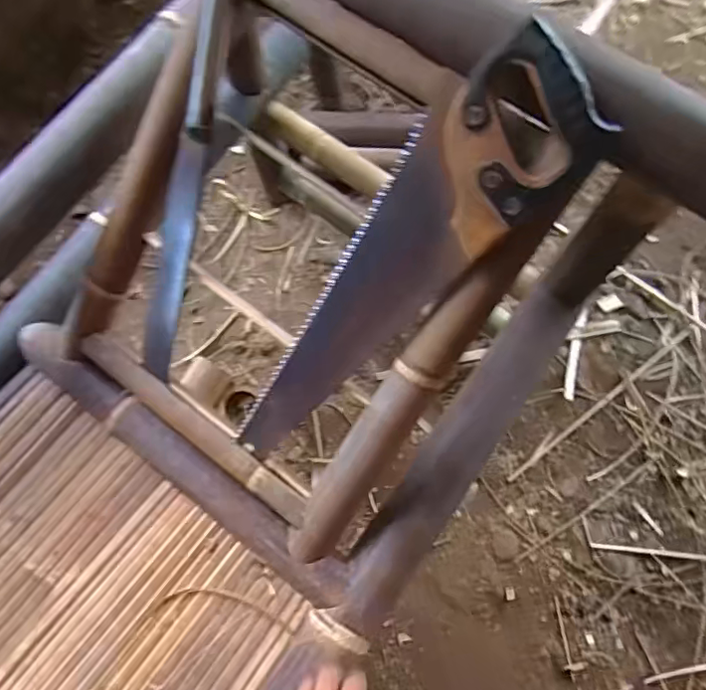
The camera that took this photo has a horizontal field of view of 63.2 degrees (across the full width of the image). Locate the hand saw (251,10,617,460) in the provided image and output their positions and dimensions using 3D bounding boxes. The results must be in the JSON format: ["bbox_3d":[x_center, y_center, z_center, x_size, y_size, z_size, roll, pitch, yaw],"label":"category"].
[{"bbox_3d":[0.032,-0.057,0.537,0.118,0.032,0.459,46,120,9],"label":"hand saw"}]

